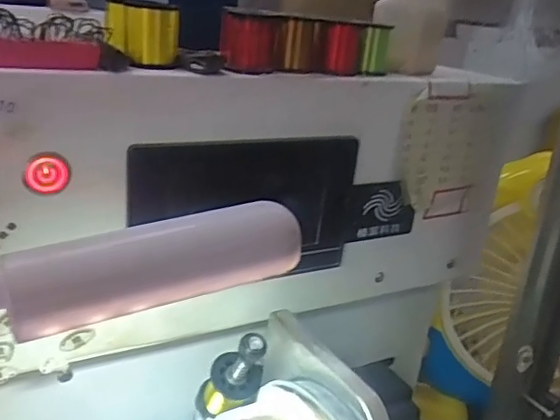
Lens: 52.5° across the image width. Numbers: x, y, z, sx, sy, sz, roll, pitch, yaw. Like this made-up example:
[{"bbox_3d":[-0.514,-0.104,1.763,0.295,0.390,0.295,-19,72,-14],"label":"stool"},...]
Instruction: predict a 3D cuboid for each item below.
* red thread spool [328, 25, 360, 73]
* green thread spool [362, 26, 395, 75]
[{"bbox_3d":[0.039,-0.096,0.336,0.019,0.026,0.020,9,20,8],"label":"red thread spool"},{"bbox_3d":[0.062,-0.101,0.358,0.017,0.028,0.022,10,20,12],"label":"green thread spool"}]

